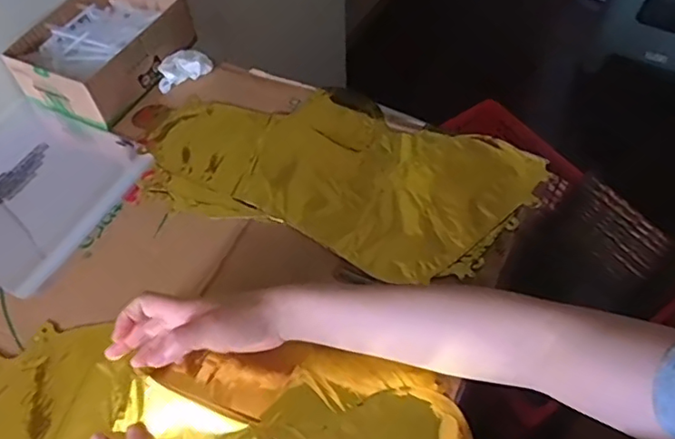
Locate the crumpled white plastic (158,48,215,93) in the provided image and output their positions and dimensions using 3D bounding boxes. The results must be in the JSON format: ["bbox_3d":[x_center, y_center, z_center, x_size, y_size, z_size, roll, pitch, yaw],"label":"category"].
[{"bbox_3d":[-0.190,-0.187,0.710,0.069,0.022,0.033,-27,60,-17],"label":"crumpled white plastic"}]

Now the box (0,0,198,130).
[{"bbox_3d":[-0.280,-0.209,0.697,0.148,0.064,0.196,26,60,17],"label":"box"}]

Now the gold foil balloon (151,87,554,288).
[{"bbox_3d":[-0.001,-0.055,0.615,0.401,0.020,0.197,18,58,12],"label":"gold foil balloon"}]

